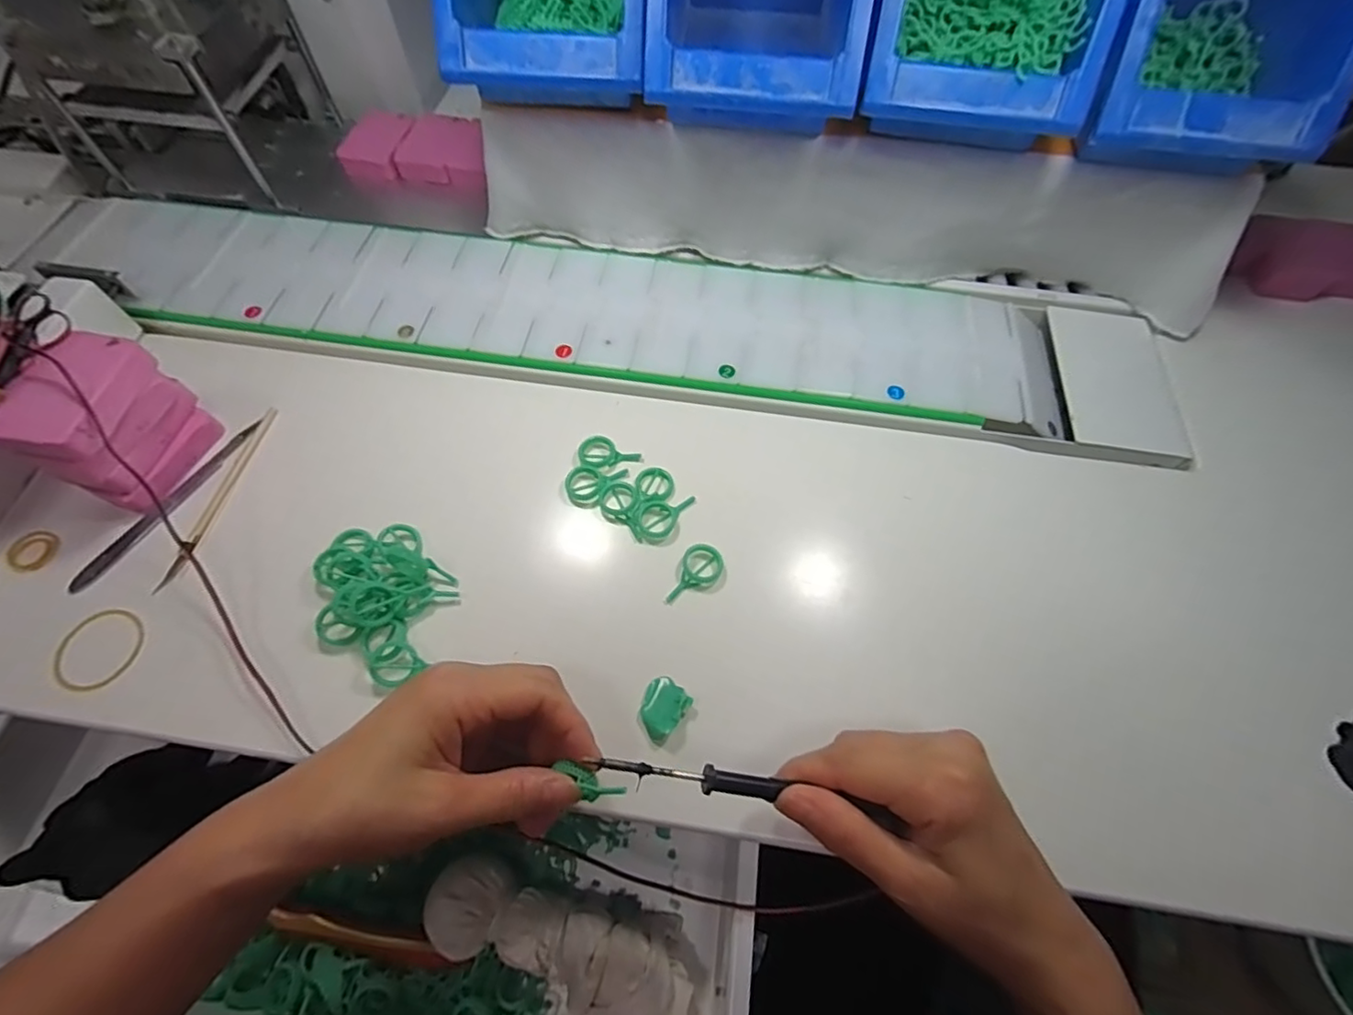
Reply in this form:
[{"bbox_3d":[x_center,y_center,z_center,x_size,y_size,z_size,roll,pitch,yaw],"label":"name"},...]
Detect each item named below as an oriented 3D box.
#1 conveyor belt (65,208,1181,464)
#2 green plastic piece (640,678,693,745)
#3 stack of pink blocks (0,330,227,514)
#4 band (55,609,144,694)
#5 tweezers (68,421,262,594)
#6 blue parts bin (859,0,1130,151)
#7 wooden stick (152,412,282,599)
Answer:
[{"bbox_3d":[-0.057,-0.144,0.435,0.844,0.040,0.142,8,62,3],"label":"conveyor belt"},{"bbox_3d":[-0.008,0.103,0.297,0.023,0.006,0.028,36,67,17],"label":"green plastic piece"},{"bbox_3d":[-0.325,-0.046,0.335,0.047,0.078,0.078,11,63,5],"label":"stack of pink blocks"},{"bbox_3d":[-0.314,0.077,0.314,0.042,0.006,0.044,16,63,2],"label":"band"},{"bbox_3d":[-0.309,-0.004,0.355,0.013,0.009,0.132,26,65,12],"label":"tweezers"},{"bbox_3d":[0.181,-0.303,0.355,0.125,0.077,0.171,9,62,4],"label":"blue parts bin"},{"bbox_3d":[-0.283,-0.009,0.358,0.009,0.007,0.128,9,62,4],"label":"wooden stick"}]

